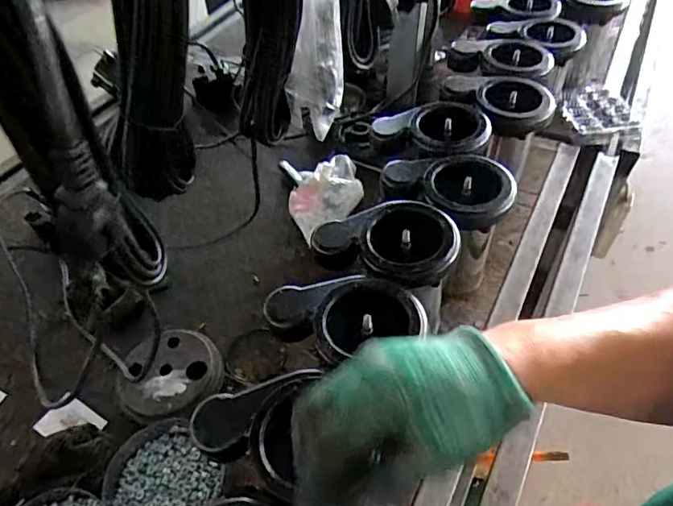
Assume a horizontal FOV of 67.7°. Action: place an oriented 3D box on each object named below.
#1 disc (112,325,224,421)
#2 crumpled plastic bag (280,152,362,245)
[{"bbox_3d":[-0.224,0.161,0.664,0.139,0.032,0.127,-2,49,3],"label":"disc"},{"bbox_3d":[-0.024,-0.124,0.875,0.136,0.080,0.183,-7,48,-2],"label":"crumpled plastic bag"}]

